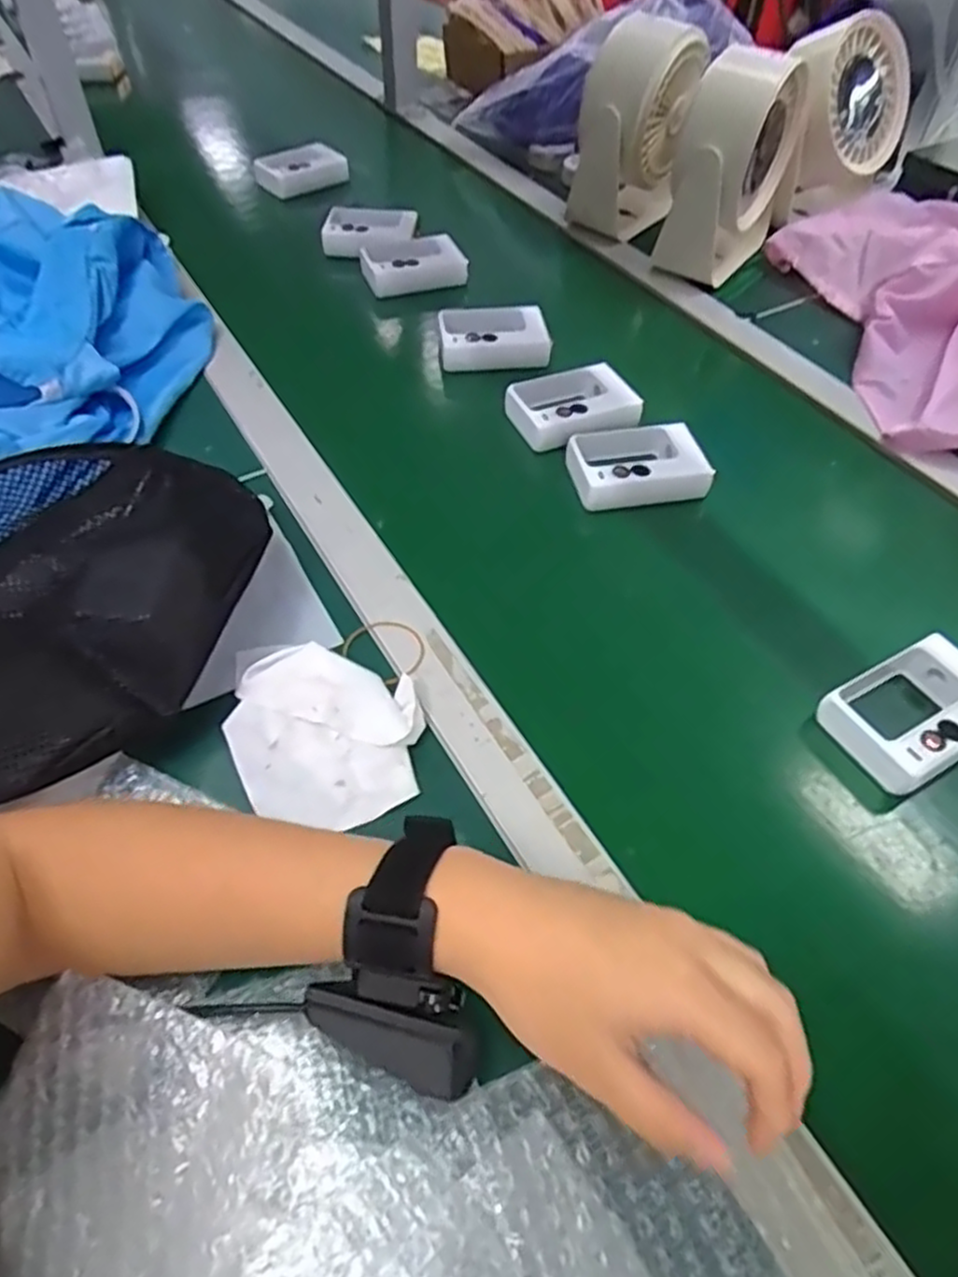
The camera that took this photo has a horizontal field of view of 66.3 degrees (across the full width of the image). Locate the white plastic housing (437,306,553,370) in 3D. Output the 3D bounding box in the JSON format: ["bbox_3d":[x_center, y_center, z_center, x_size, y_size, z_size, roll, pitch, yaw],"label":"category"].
[{"bbox_3d":[0.014,-0.275,0.669,0.098,0.031,0.061,0,54,-4],"label":"white plastic housing"}]

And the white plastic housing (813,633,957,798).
[{"bbox_3d":[0.255,0.044,0.429,0.097,0.028,0.068,-24,59,-19],"label":"white plastic housing"}]

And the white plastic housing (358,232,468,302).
[{"bbox_3d":[-0.064,-0.378,0.742,0.104,0.033,0.061,-15,57,-14],"label":"white plastic housing"}]

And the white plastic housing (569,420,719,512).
[{"bbox_3d":[0.120,-0.136,0.566,0.100,0.028,0.074,-4,55,-6],"label":"white plastic housing"}]

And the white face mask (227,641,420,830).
[{"bbox_3d":[-0.093,0.051,0.411,0.119,0.022,0.095,11,55,4],"label":"white face mask"}]

